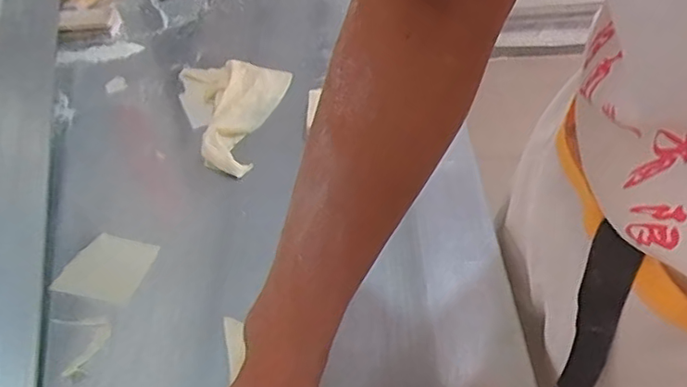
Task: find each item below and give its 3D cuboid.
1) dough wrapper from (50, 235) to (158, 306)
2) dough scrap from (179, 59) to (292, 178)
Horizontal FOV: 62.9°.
[{"bbox_3d":[-0.247,0.077,0.586,0.079,0.005,0.076,15,50,9],"label":"dough wrapper"},{"bbox_3d":[-0.173,-0.113,0.753,0.155,0.022,0.207,7,46,9],"label":"dough scrap"}]

